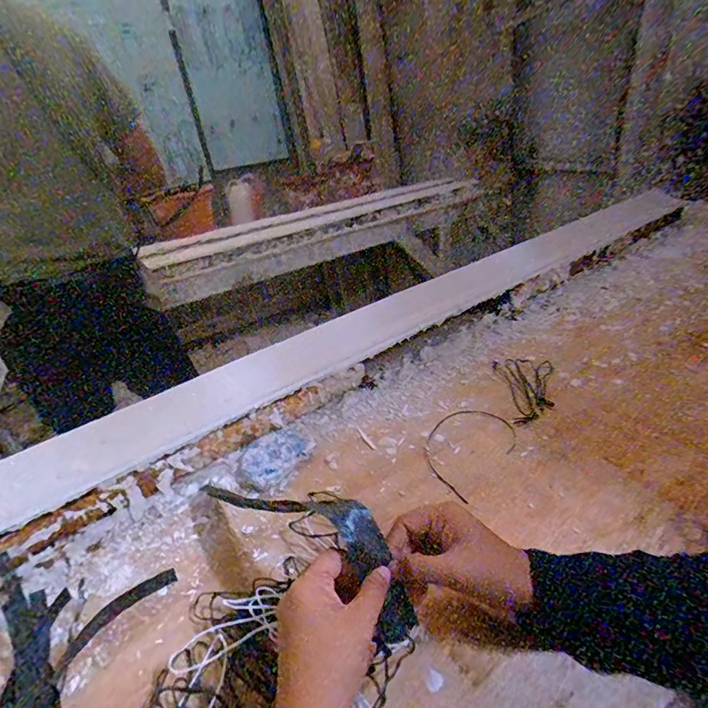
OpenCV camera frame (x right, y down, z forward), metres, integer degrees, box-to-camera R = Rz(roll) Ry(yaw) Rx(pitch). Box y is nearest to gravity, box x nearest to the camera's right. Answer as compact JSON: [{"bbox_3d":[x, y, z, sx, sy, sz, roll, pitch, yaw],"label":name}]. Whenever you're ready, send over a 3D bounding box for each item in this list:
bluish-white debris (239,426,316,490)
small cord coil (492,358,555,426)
[{"bbox_3d":[-0.098,0.129,0.542,0.061,0.021,0.094,18,38,37],"label":"bluish-white debris"},{"bbox_3d":[0.261,0.050,0.624,0.086,0.009,0.155,-2,30,10],"label":"small cord coil"}]

